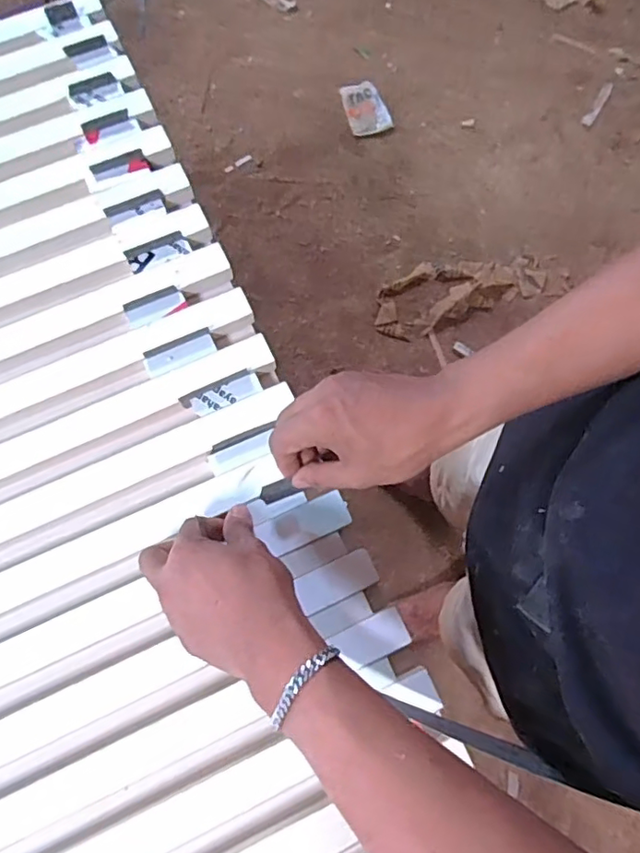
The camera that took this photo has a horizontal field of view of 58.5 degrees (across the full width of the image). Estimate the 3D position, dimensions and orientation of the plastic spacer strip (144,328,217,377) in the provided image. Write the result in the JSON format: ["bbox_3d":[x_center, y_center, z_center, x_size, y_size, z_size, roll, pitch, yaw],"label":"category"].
[{"bbox_3d":[-0.124,-0.066,0.500,0.063,0.009,0.021,-25,75,-6],"label":"plastic spacer strip"}]

